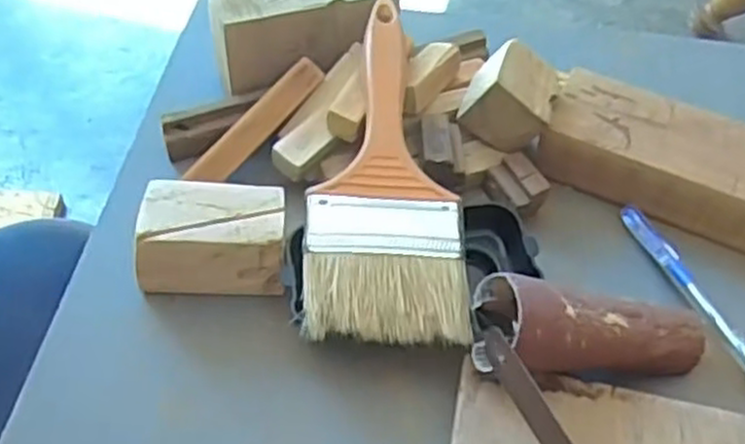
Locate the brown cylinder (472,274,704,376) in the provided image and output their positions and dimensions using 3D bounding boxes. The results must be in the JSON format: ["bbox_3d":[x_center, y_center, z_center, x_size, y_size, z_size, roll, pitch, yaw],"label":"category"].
[{"bbox_3d":[0.091,0.047,0.318,0.102,0.033,0.043,10,48,-19],"label":"brown cylinder"}]

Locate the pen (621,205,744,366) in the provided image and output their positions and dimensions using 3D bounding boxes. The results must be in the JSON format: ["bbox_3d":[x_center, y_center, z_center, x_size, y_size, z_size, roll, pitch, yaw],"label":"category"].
[{"bbox_3d":[0.150,0.038,0.342,0.010,0.015,0.132,-14,53,-14],"label":"pen"}]

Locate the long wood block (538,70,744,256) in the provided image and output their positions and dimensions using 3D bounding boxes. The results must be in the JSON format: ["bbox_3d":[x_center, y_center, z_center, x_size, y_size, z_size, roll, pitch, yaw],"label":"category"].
[{"bbox_3d":[0.171,-0.024,0.389,0.165,0.032,0.063,19,52,12],"label":"long wood block"}]

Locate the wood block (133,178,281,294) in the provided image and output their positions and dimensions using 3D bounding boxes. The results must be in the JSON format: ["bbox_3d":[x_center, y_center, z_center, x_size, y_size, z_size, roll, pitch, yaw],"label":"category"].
[{"bbox_3d":[-0.070,0.008,0.343,0.066,0.037,0.042,1,50,-3],"label":"wood block"}]

